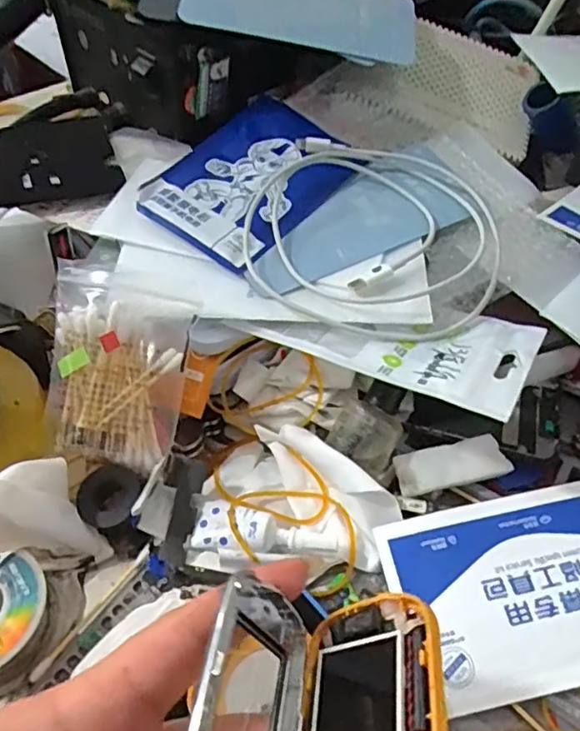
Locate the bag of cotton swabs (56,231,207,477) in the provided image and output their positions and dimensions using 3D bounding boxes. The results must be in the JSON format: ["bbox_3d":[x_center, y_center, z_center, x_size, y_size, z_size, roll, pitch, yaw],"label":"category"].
[{"bbox_3d":[-0.086,-0.003,0.289,0.067,0.019,0.102,12,90,-4],"label":"bag of cotton swabs"}]

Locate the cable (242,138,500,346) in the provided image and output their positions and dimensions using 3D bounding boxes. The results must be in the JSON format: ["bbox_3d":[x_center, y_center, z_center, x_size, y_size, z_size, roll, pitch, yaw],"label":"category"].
[{"bbox_3d":[0.047,-0.084,0.333,0.142,0.019,0.161,8,49,6],"label":"cable"}]

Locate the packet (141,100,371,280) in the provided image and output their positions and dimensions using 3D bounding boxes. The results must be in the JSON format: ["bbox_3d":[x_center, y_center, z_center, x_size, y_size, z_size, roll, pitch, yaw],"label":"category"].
[{"bbox_3d":[-0.025,-0.117,0.356,0.089,0.023,0.127,31,55,23],"label":"packet"}]

